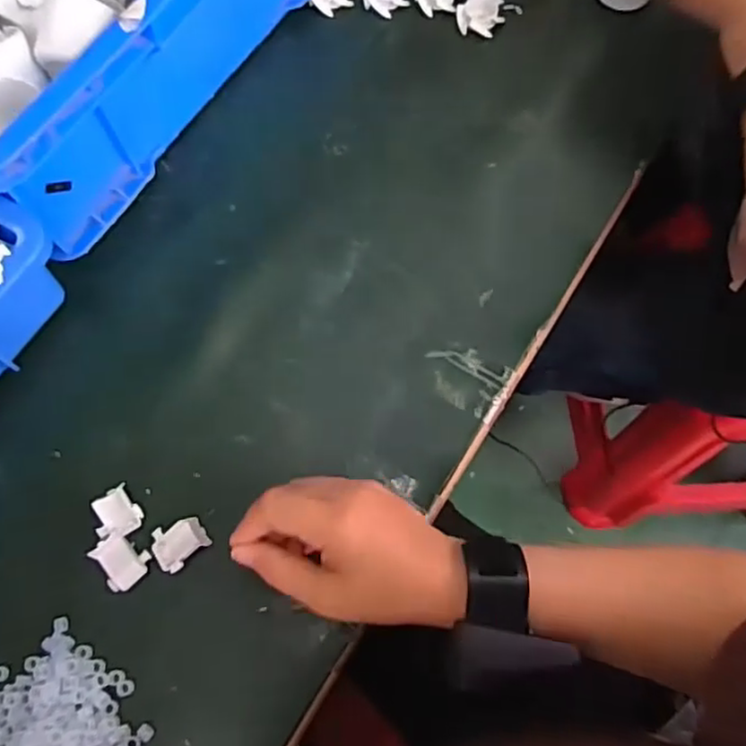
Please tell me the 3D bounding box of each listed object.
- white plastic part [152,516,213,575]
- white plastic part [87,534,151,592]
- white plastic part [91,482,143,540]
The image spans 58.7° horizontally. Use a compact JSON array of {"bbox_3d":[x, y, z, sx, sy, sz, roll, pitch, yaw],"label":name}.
[{"bbox_3d":[-0.124,0.111,0.431,0.034,0.009,0.029,-27,71,-8],"label":"white plastic part"},{"bbox_3d":[-0.161,0.120,0.425,0.028,0.008,0.034,-38,73,-12],"label":"white plastic part"},{"bbox_3d":[-0.169,0.093,0.437,0.028,0.014,0.032,-36,72,-11],"label":"white plastic part"}]

